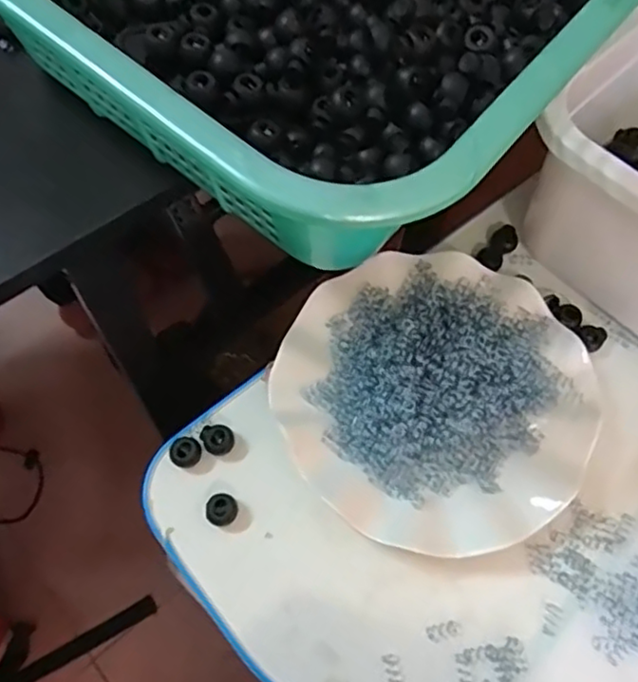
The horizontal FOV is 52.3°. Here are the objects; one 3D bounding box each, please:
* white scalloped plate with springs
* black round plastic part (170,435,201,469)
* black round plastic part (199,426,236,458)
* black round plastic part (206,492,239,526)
[{"bbox_3d":[0.070,0.030,0.384,0.180,0.035,0.176,1,66,-2],"label":"white scalloped plate with springs"},{"bbox_3d":[-0.077,0.064,0.376,0.016,0.012,0.017,1,66,-2],"label":"black round plastic part"},{"bbox_3d":[-0.059,0.058,0.381,0.017,0.011,0.018,1,66,-2],"label":"black round plastic part"},{"bbox_3d":[-0.054,0.095,0.364,0.016,0.013,0.017,1,66,-2],"label":"black round plastic part"}]

